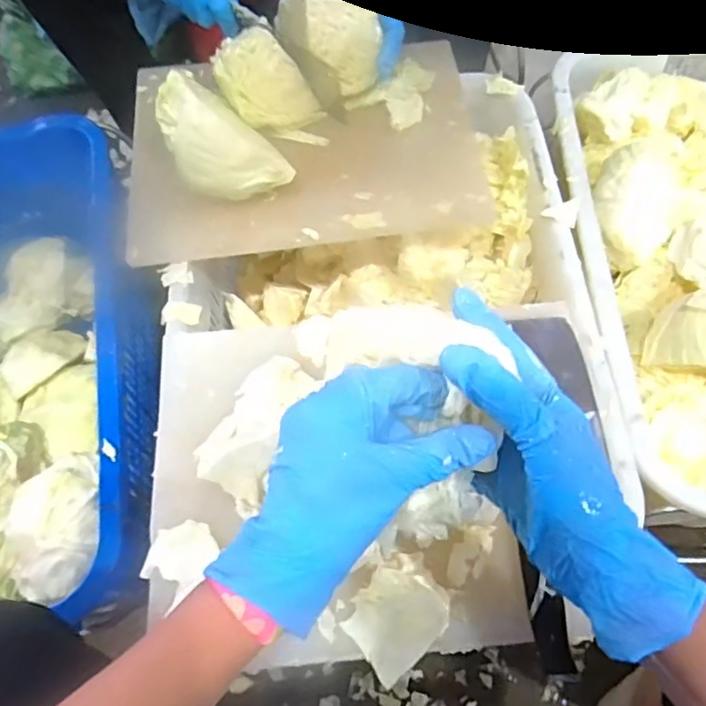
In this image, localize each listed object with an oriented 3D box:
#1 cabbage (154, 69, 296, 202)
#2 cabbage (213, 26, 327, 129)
[{"bbox_3d":[-0.145,-0.213,0.636,0.147,0.103,0.073,35,70,18],"label":"cabbage"},{"bbox_3d":[-0.097,-0.306,0.672,0.101,0.095,0.061,-16,64,-5],"label":"cabbage"}]

